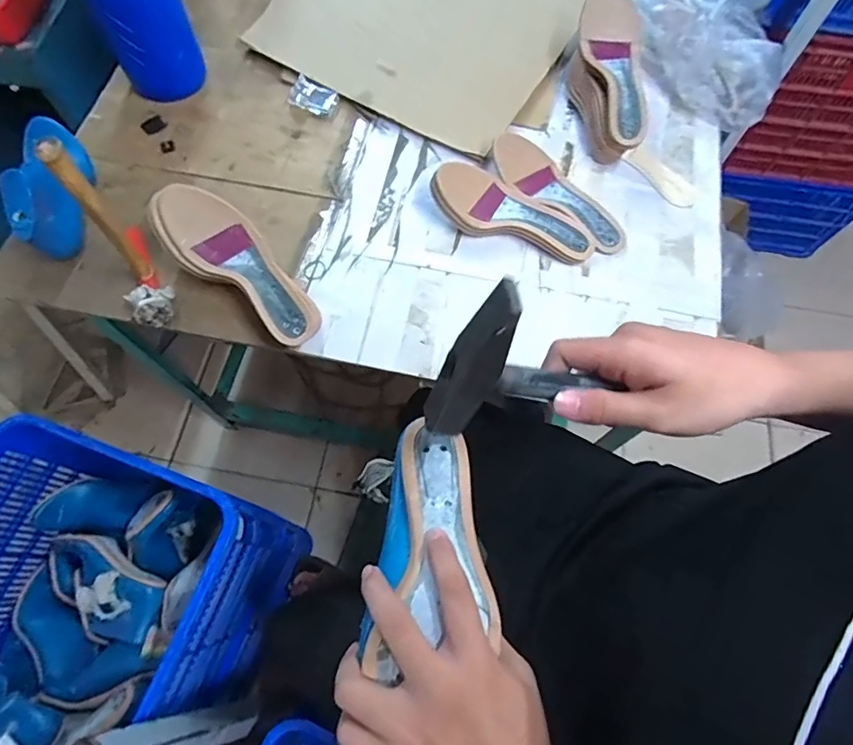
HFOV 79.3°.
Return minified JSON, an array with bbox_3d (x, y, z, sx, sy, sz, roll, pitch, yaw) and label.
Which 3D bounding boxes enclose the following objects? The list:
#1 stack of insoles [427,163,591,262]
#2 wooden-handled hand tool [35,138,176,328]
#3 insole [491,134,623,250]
[{"bbox_3d":[0.122,-0.219,0.708,0.223,0.066,0.084,25,70,8],"label":"stack of insoles"},{"bbox_3d":[-0.372,-0.155,0.601,0.053,0.239,0.143,-27,71,-12],"label":"wooden-handled hand tool"},{"bbox_3d":[0.196,-0.261,0.737,0.227,0.050,0.080,40,73,14],"label":"insole"}]

